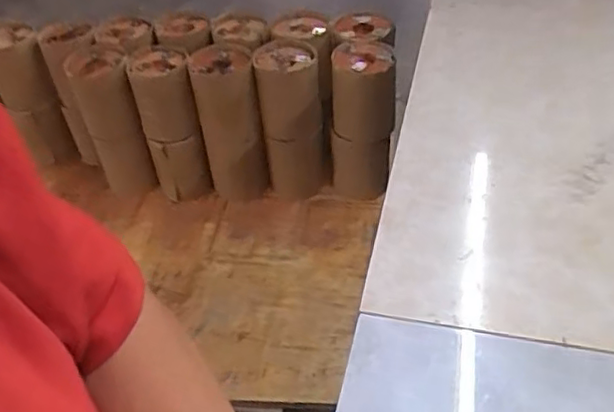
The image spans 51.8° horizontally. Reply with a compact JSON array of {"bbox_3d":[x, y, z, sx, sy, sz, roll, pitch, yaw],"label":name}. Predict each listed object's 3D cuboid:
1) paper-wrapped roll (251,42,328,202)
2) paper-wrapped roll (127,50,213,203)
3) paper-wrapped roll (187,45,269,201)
[{"bbox_3d":[-0.020,-0.115,0.908,0.089,0.213,0.093,-5,44,1],"label":"paper-wrapped roll"},{"bbox_3d":[-0.192,-0.105,0.908,0.078,0.209,0.072,-12,44,-7],"label":"paper-wrapped roll"},{"bbox_3d":[-0.109,-0.114,0.909,0.083,0.211,0.086,-3,44,3],"label":"paper-wrapped roll"}]

